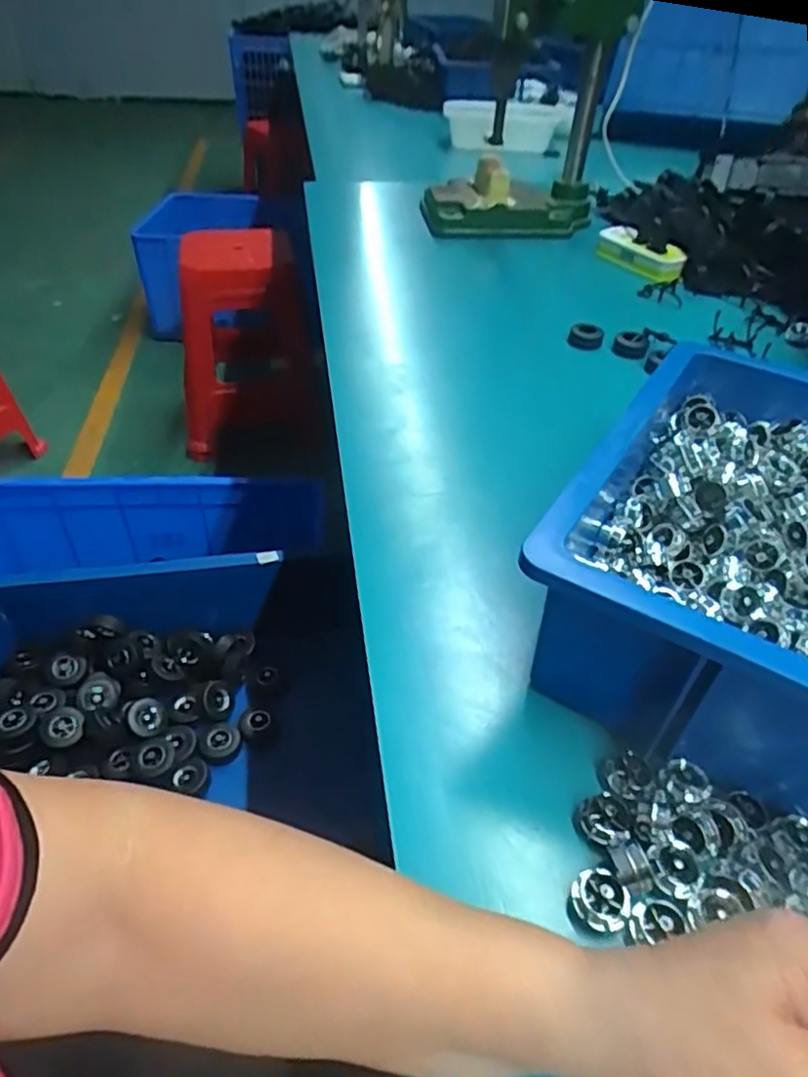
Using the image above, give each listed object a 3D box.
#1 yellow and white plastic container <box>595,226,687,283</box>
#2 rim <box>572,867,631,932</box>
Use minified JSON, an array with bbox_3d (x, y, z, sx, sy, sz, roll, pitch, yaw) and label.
[{"bbox_3d":[0.337,-0.405,0.949,0.054,0.026,0.135,-20,46,-23],"label":"yellow and white plastic container"},{"bbox_3d":[0.089,0.162,0.302,0.024,0.009,0.026,1,42,0],"label":"rim"}]

